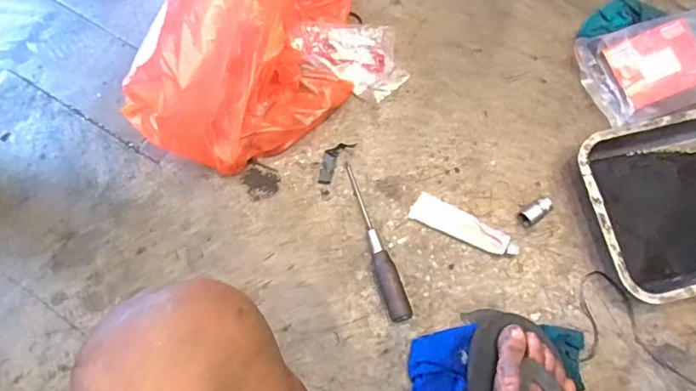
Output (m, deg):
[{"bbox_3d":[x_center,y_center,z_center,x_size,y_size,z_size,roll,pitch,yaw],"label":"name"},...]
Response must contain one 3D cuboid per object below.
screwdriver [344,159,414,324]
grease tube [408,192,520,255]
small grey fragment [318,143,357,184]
[{"bbox_3d":[0.032,0.054,0.632,0.028,0.022,0.210,-18,72,-7],"label":"screwdriver"},{"bbox_3d":[0.148,0.038,0.645,0.136,0.022,0.037,26,72,8],"label":"grease tube"},{"bbox_3d":[-0.021,-0.047,0.678,0.028,0.004,0.069,30,73,9],"label":"small grey fragment"}]

